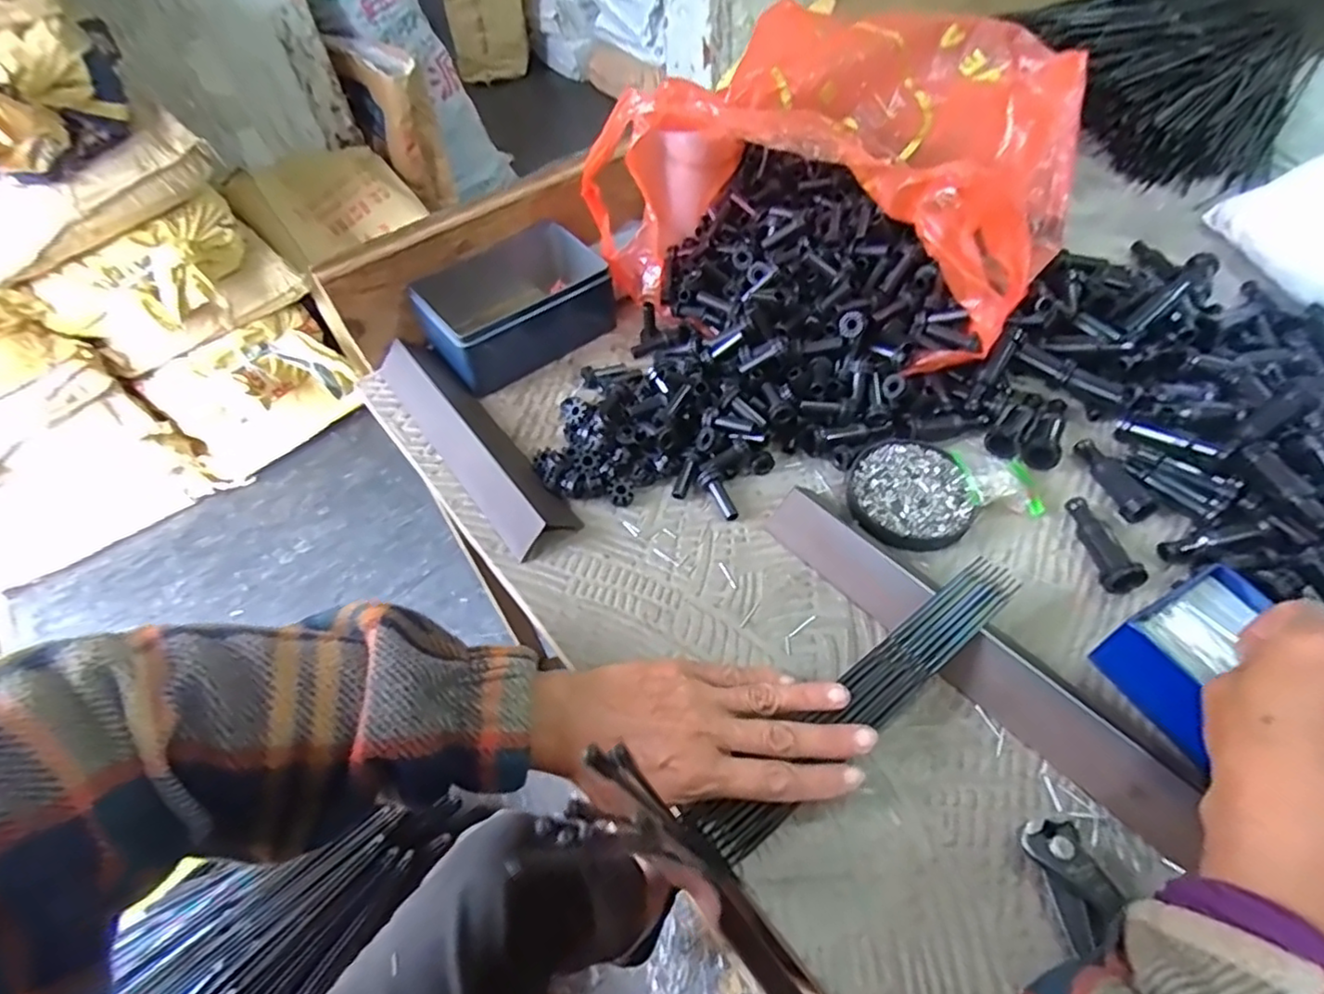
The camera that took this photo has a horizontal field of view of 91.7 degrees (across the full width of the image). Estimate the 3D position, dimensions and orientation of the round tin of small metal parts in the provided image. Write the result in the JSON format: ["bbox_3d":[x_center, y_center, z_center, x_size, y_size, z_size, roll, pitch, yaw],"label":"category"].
[{"bbox_3d":[0.167,-0.004,0.438,0.079,0.012,0.086,-2,52,2],"label":"round tin of small metal parts"}]

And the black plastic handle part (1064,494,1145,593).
[{"bbox_3d":[0.279,0.027,0.405,0.022,0.024,0.069,2,52,6],"label":"black plastic handle part"}]

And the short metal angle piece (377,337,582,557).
[{"bbox_3d":[-0.148,-0.050,0.483,0.050,0.026,0.240,-33,57,-20],"label":"short metal angle piece"}]

